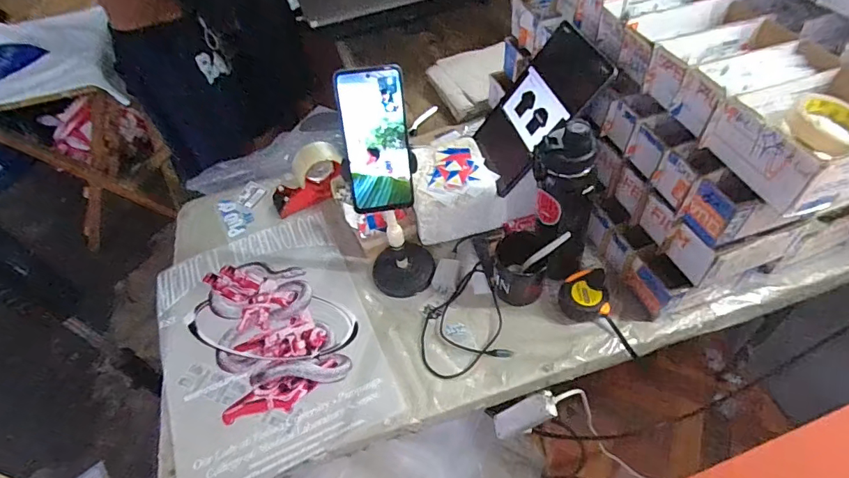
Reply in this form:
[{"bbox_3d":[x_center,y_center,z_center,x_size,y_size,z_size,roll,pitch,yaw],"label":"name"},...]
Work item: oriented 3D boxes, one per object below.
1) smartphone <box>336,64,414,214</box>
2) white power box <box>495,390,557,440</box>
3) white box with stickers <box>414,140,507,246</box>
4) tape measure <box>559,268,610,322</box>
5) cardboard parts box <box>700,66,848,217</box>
[{"bbox_3d":[-0.055,-0.113,0.545,0.074,0.166,0.007,-8,22,-8],"label":"smartphone"},{"bbox_3d":[0.163,0.286,0.762,0.027,0.129,0.042,20,46,-21],"label":"white power box"},{"bbox_3d":[0.050,-0.092,0.846,0.156,0.110,0.154,-14,50,-5],"label":"white box with stickers"},{"bbox_3d":[0.246,0.090,0.714,0.071,0.050,0.078,-2,49,5],"label":"tape measure"},{"bbox_3d":[0.441,-0.116,0.529,0.168,0.075,0.141,-16,50,-7],"label":"cardboard parts box"}]

